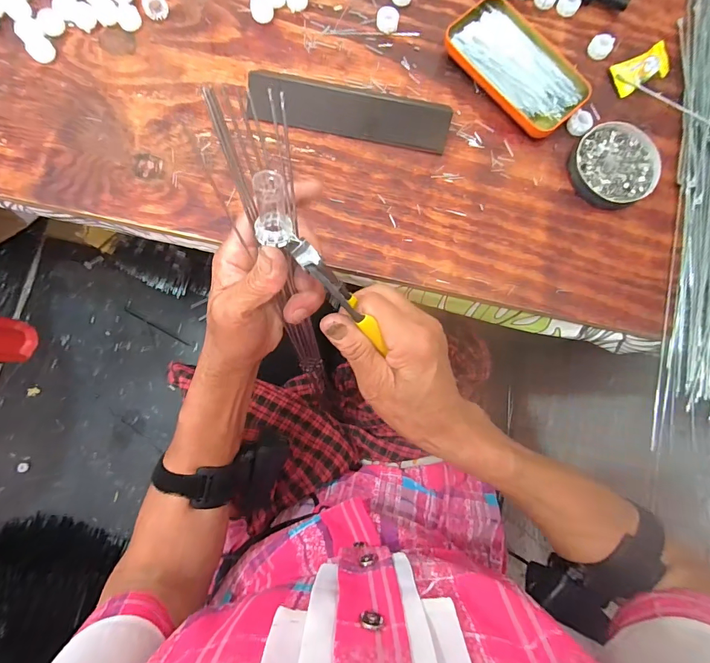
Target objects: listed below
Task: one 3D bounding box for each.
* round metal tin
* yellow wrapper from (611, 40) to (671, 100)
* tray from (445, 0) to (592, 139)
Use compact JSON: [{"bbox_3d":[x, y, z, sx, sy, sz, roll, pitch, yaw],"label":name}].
[{"bbox_3d":[0.255,-0.164,0.382,0.086,0.012,0.080,0,82,-2],"label":"round metal tin"},{"bbox_3d":[0.294,-0.269,0.396,0.053,0.016,0.035,-22,84,-5],"label":"yellow wrapper"},{"bbox_3d":[0.163,-0.266,0.389,0.076,0.015,0.144,-42,86,-7],"label":"tray"}]

